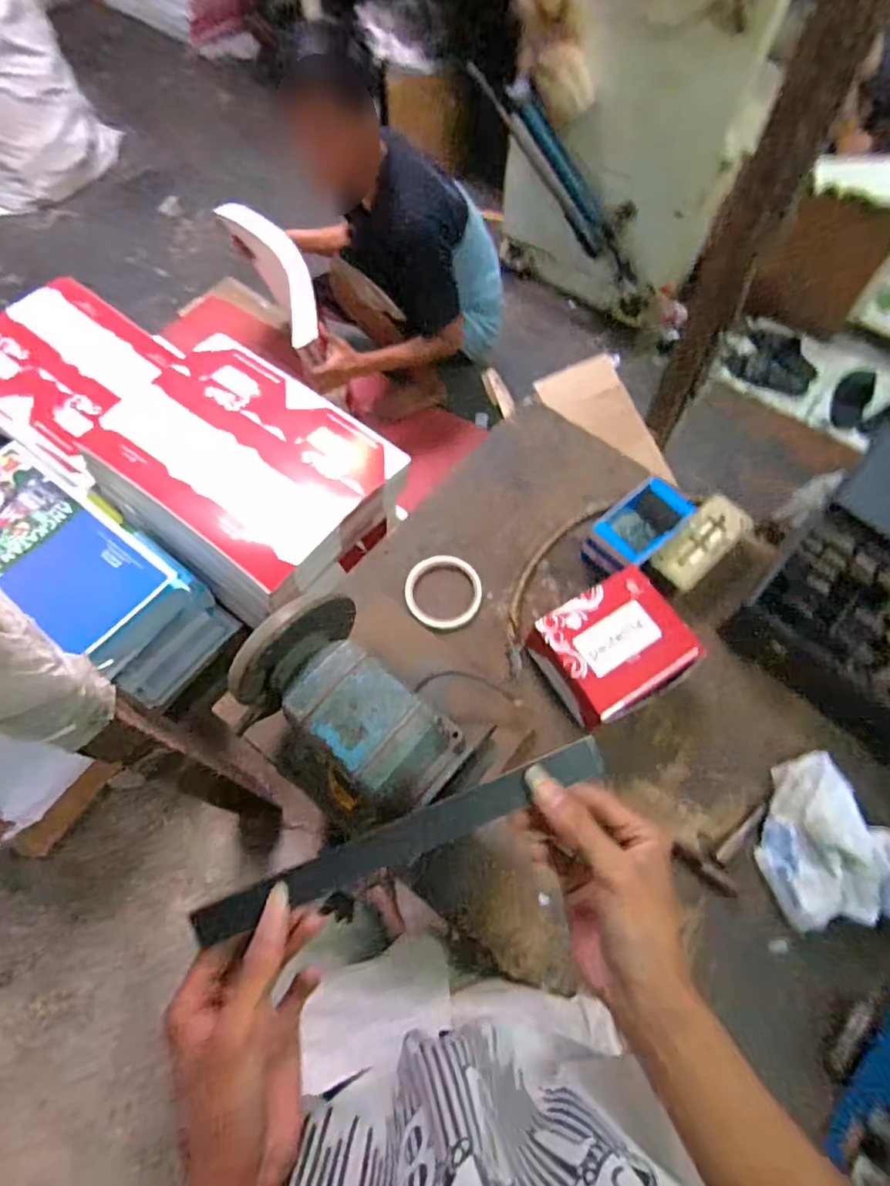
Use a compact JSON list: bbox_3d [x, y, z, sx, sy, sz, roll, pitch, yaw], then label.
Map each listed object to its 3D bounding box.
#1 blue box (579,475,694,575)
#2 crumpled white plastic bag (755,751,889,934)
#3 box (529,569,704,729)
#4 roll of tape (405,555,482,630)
[{"bbox_3d":[0.235,-0.074,0.732,0.125,0.068,0.072,-40,73,-18],"label":"blue box"},{"bbox_3d":[0.376,0.250,0.586,0.123,0.045,0.148,-23,68,-12],"label":"crumpled white plastic bag"},{"bbox_3d":[0.184,0.064,0.653,0.157,0.059,0.129,-28,69,-14],"label":"box"},{"bbox_3d":[-0.001,-0.001,0.712,0.090,0.015,0.090,1,65,-2],"label":"roll of tape"}]

